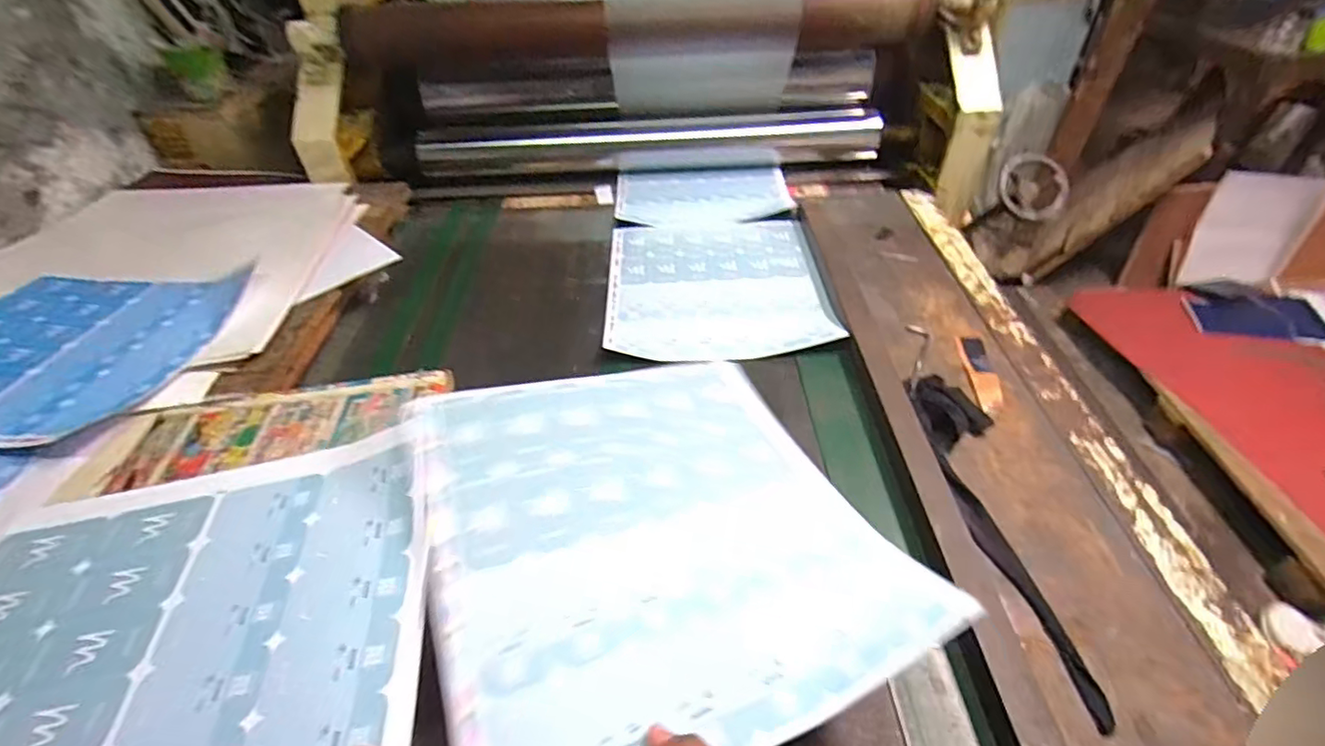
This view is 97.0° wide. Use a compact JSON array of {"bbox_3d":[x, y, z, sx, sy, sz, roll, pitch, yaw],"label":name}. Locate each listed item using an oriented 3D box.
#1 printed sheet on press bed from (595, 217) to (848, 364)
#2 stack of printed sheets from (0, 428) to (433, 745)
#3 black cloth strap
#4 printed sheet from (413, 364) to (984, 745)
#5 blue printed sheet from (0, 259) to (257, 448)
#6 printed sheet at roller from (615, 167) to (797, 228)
[{"bbox_3d":[0.084,-0.160,0.995,0.349,0.026,0.395,-3,43,0],"label":"printed sheet on press bed"},{"bbox_3d":[-0.380,0.213,0.441,0.393,0.031,0.370,-9,44,-7],"label":"stack of printed sheets"},{"bbox_3d":[0.361,0.145,0.644,0.081,0.025,0.419,0,43,3],"label":"black cloth strap"},{"bbox_3d":[-0.014,0.127,0.507,0.350,0.064,0.376,-19,46,-17],"label":"printed sheet"},{"bbox_3d":[-0.800,-0.037,0.777,0.379,0.046,0.337,2,44,5],"label":"blue printed sheet"},{"bbox_3d":[0.083,-0.384,1.239,0.353,0.015,0.244,-3,43,0],"label":"printed sheet at roller"}]

